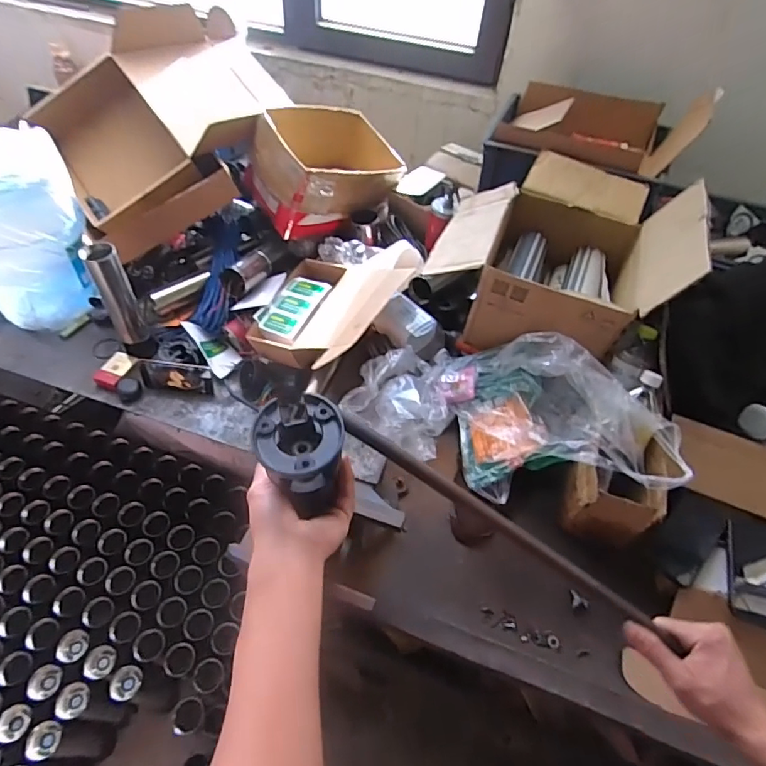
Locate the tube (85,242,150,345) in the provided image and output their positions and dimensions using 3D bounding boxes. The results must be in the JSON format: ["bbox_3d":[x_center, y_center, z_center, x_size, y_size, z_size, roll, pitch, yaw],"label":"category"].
[{"bbox_3d":[-0.579,-0.189,1.085,0.065,0.240,0.053,-24,59,-21],"label":"tube"}]

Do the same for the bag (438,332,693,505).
[{"bbox_3d":[0.291,0.053,0.863,0.345,0.186,0.269,6,53,-1],"label":"bag"}]

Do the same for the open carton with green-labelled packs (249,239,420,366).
[{"bbox_3d":[-0.110,-0.191,1.094,0.295,0.157,0.356,30,56,17],"label":"open carton with green-labelled packs"}]

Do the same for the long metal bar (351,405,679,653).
[{"bbox_3d":[0.124,0.141,0.472,0.389,0.017,0.012,35,55,-5],"label":"long metal bar"}]

